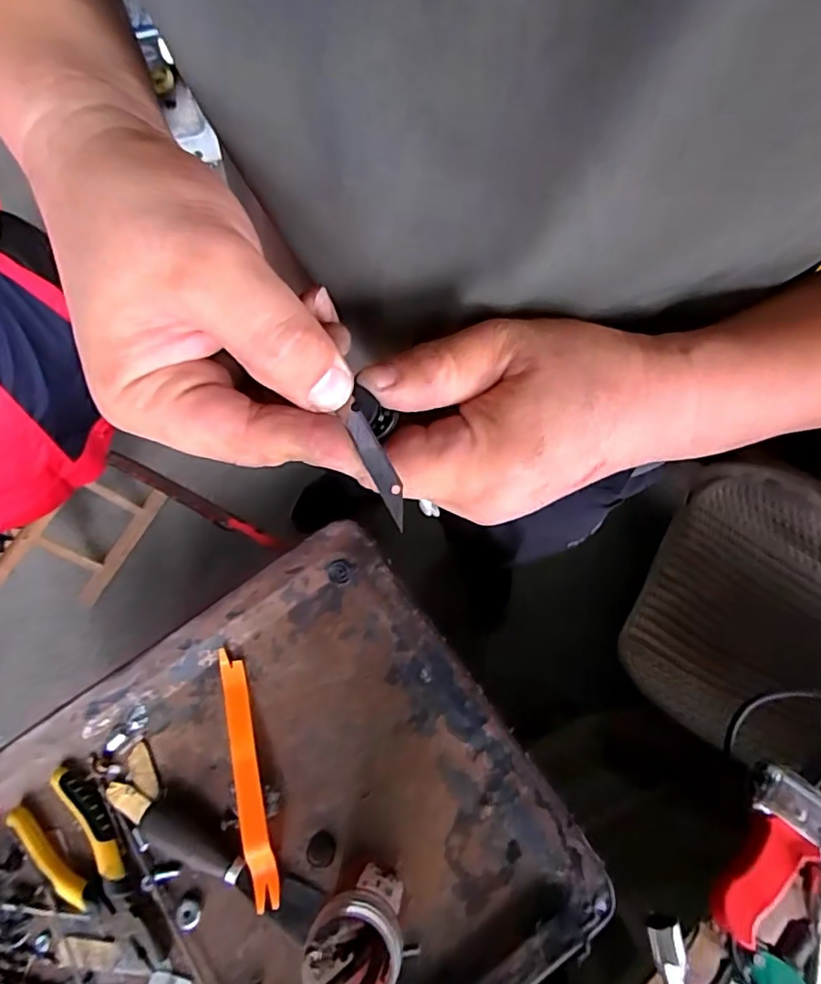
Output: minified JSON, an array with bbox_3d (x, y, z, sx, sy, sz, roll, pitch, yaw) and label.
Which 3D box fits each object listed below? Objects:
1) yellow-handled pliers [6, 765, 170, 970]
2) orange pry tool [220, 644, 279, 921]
[{"bbox_3d":[-0.254,0.308,0.463,0.172,0.020,0.064,39,72,16],"label":"yellow-handled pliers"},{"bbox_3d":[-0.136,0.231,0.467,0.021,0.022,0.193,-14,67,-6],"label":"orange pry tool"}]

